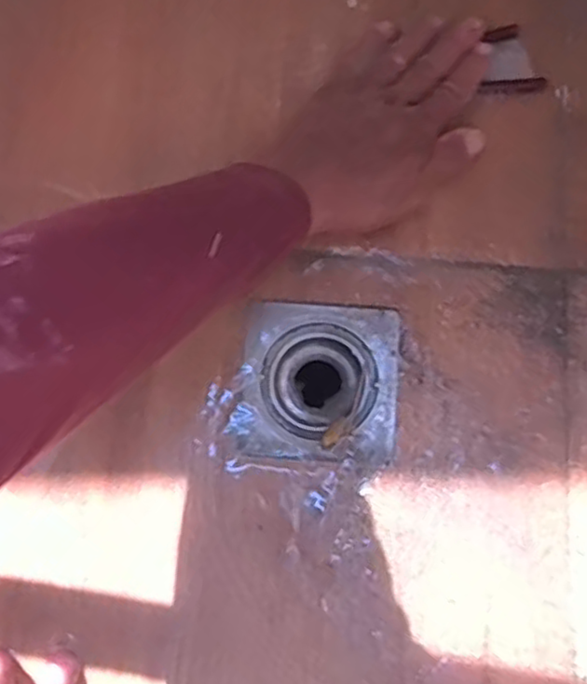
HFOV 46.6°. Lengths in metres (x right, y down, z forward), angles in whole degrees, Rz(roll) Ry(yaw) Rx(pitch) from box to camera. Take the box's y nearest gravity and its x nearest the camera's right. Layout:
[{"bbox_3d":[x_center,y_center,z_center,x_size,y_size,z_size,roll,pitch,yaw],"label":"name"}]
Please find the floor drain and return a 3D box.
[{"bbox_3d":[0.016,0.026,0.440,0.100,0.027,0.098,5,79,0],"label":"floor drain"}]

